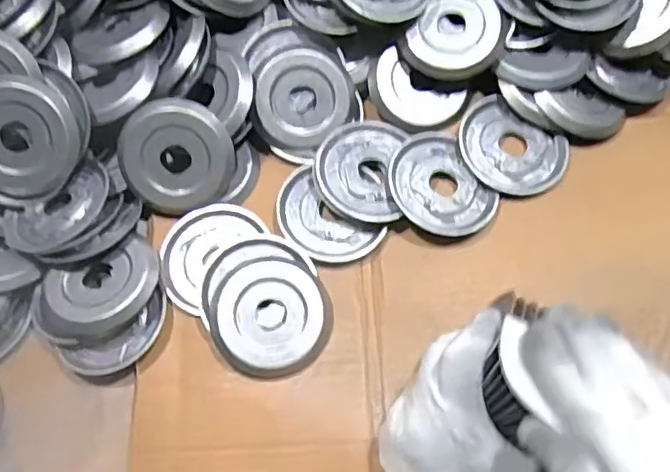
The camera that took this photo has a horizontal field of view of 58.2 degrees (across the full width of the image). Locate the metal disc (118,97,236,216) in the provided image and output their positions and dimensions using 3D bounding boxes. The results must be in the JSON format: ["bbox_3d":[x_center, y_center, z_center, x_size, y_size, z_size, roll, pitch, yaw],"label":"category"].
[{"bbox_3d":[-0.120,-0.060,0.457,0.083,0.020,0.084,0,97,-3],"label":"metal disc"}]

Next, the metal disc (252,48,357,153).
[{"bbox_3d":[-0.027,-0.110,0.478,0.080,0.011,0.076,0,87,-7],"label":"metal disc"}]

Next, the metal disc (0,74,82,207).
[{"bbox_3d":[-0.237,-0.070,0.450,0.085,0.017,0.090,0,109,-1],"label":"metal disc"}]

